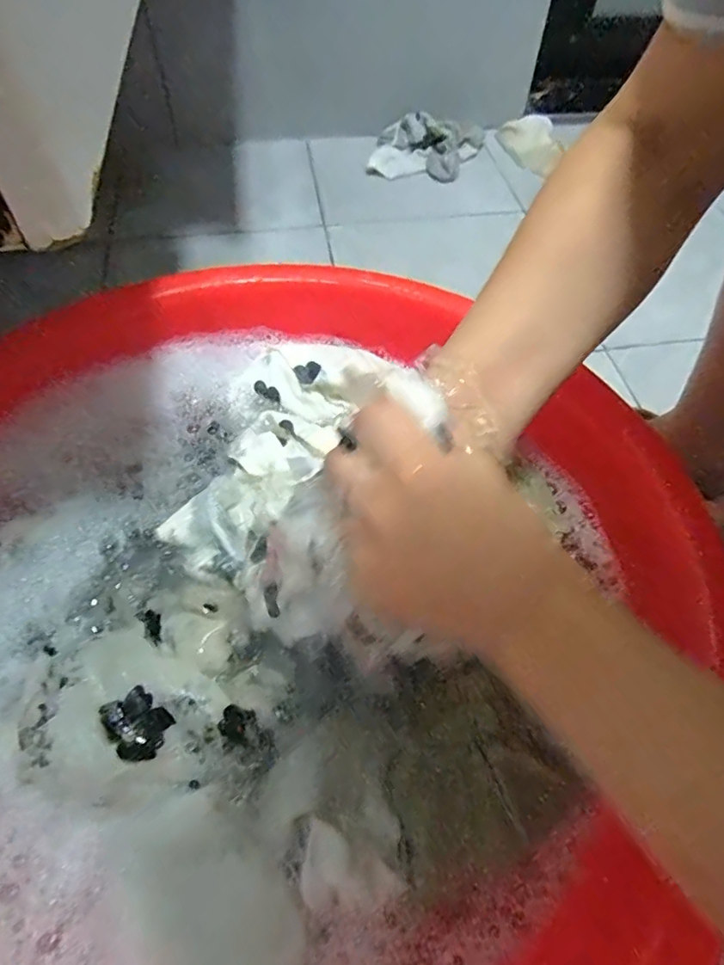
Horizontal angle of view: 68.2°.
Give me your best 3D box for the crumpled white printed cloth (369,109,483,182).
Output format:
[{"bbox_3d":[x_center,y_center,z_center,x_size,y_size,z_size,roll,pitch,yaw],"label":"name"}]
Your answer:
[{"bbox_3d":[0.096,-0.527,0.838,0.161,0.039,0.134,17,57,8],"label":"crumpled white printed cloth"}]

